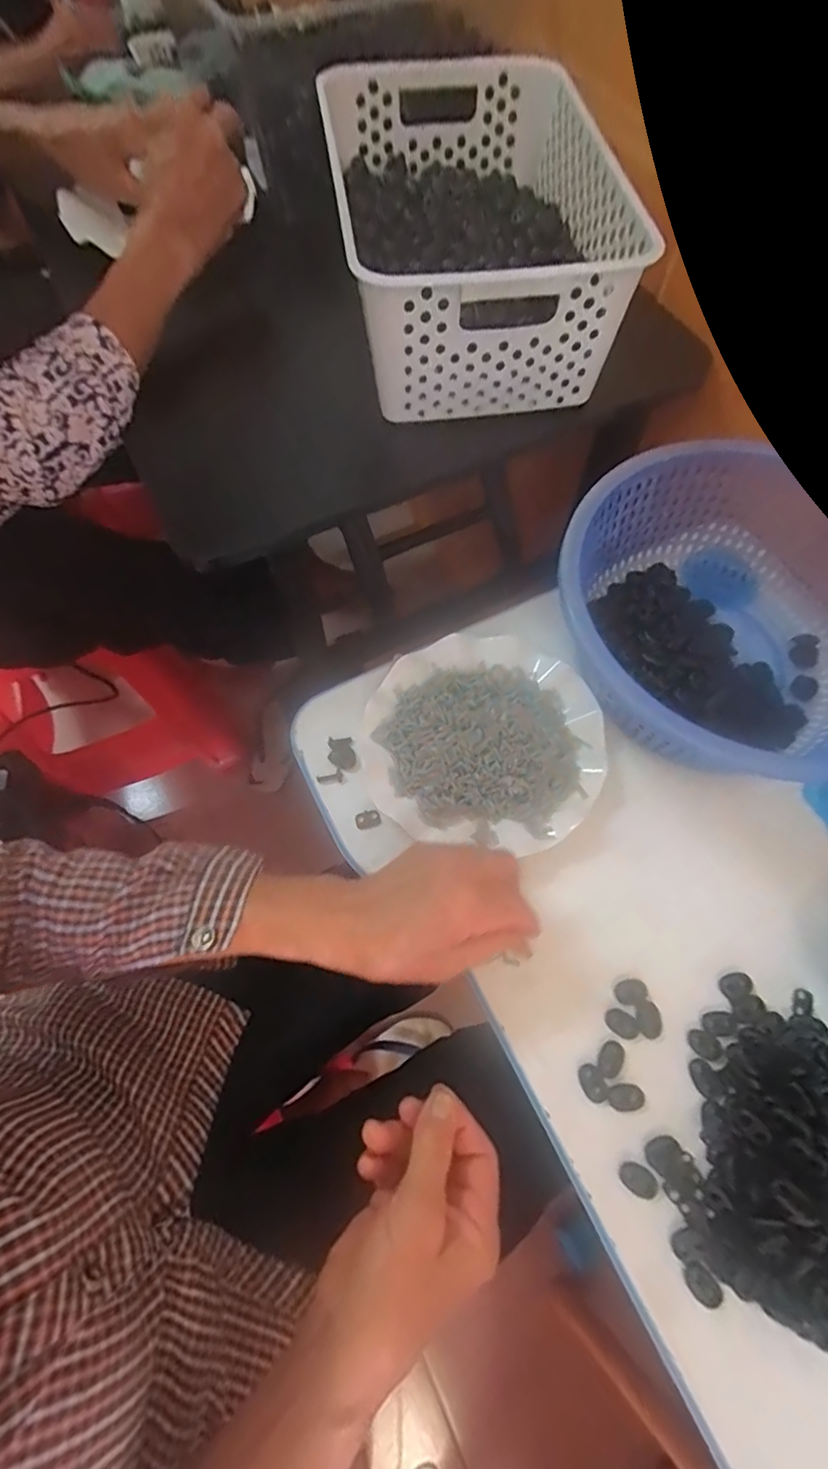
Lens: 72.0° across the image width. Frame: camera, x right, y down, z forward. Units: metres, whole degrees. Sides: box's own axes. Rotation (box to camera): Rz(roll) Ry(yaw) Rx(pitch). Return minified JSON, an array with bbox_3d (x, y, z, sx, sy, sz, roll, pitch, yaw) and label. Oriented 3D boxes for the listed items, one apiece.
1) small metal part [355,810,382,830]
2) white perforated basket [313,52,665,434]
[{"bbox_3d":[-0.035,0.066,0.438,0.019,0.004,0.013,-10,68,-4],"label":"small metal part"},{"bbox_3d":[0.045,-0.420,0.471,0.200,0.106,0.323,-7,67,-4],"label":"white perforated basket"}]

